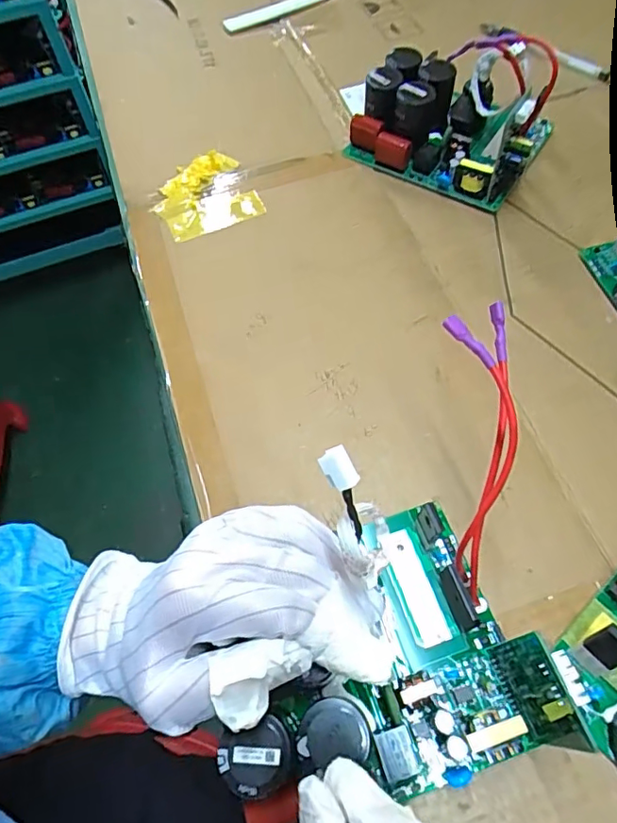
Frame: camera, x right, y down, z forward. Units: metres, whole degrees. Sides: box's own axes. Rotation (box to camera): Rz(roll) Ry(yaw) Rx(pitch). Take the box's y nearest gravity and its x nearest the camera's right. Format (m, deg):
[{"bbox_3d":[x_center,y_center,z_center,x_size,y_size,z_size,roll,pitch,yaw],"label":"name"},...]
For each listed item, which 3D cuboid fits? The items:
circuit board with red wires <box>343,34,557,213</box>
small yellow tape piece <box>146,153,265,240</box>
[{"bbox_3d":[0.120,-0.251,0.417,0.137,0.088,0.124,30,66,16],"label":"circuit board with red wires"},{"bbox_3d":[-0.085,-0.175,0.427,0.076,0.010,0.072,-23,63,-11],"label":"small yellow tape piece"}]

